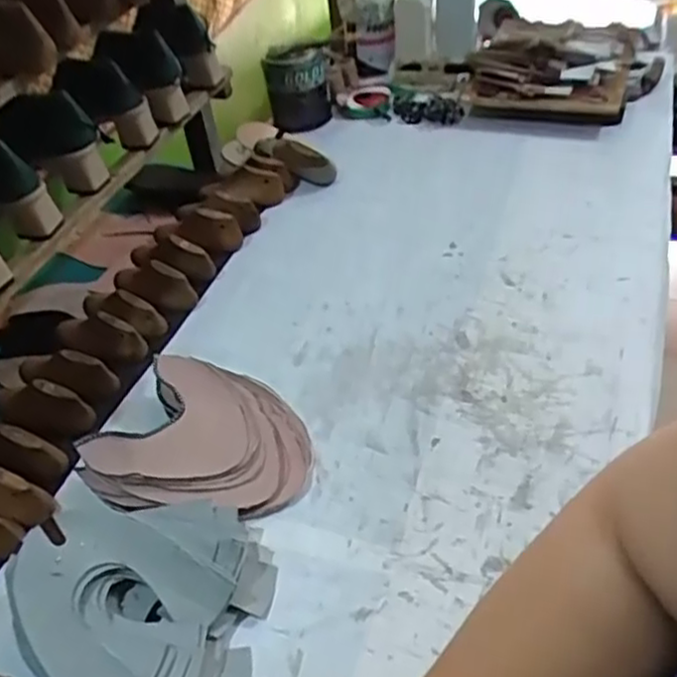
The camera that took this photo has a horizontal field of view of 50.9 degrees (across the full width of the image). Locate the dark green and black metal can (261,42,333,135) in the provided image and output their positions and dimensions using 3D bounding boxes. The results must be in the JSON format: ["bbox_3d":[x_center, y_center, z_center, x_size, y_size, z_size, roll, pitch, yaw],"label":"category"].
[{"bbox_3d":[-0.068,-0.440,1.235,0.110,0.126,0.090,-8,44,0],"label":"dark green and black metal can"}]

